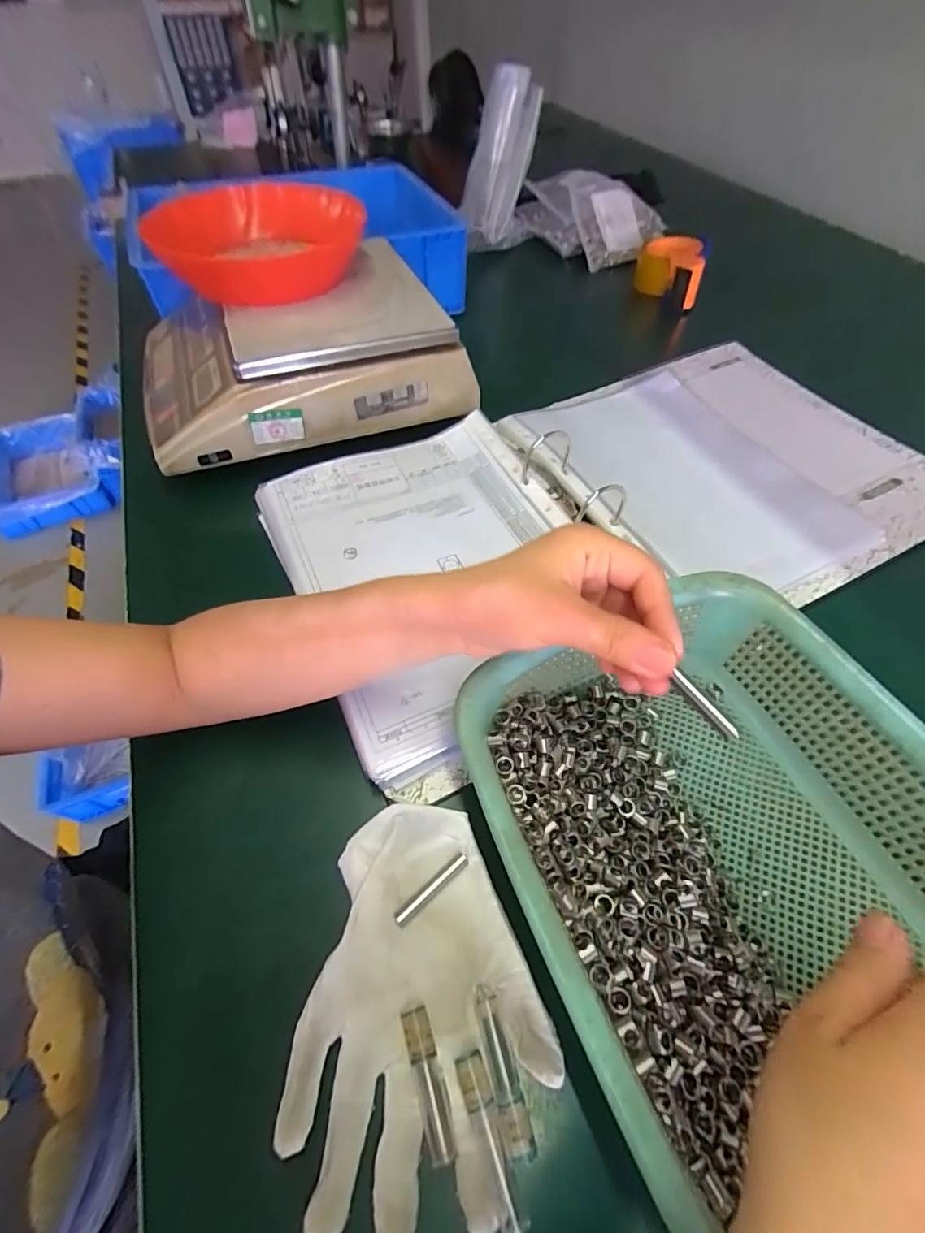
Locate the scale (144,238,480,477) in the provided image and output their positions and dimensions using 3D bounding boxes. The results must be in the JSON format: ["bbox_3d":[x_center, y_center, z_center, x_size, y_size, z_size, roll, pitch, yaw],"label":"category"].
[{"bbox_3d":[-0.187,-0.303,0.559,0.332,0.098,0.263,-19,57,-13],"label":"scale"}]

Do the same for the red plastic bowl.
[{"bbox_3d":[-0.195,-0.362,0.489,0.186,0.050,0.192,0,55,0],"label":"red plastic bowl"}]

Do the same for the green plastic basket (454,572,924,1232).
[{"bbox_3d":[0.139,0.125,0.256,0.221,0.075,0.295,-20,58,-13],"label":"green plastic basket"}]

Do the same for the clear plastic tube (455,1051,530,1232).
[{"bbox_3d":[0.012,0.234,0.223,0.013,0.009,0.061,-16,57,-11],"label":"clear plastic tube"}]

